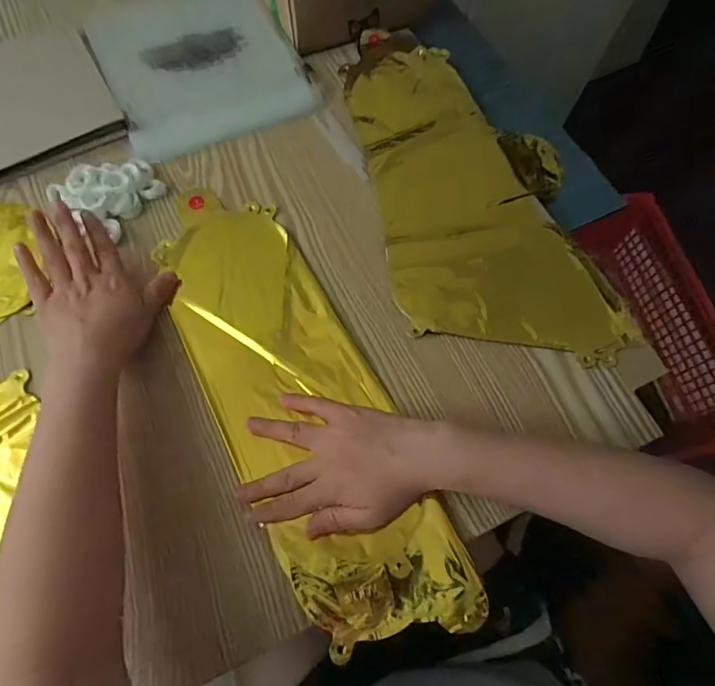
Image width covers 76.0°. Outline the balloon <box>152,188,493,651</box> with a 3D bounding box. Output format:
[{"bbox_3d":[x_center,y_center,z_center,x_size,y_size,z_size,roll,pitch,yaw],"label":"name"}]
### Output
[{"bbox_3d":[-0.057,0.036,0.393,0.134,0.013,0.429,-26,70,-12],"label":"balloon"}]

